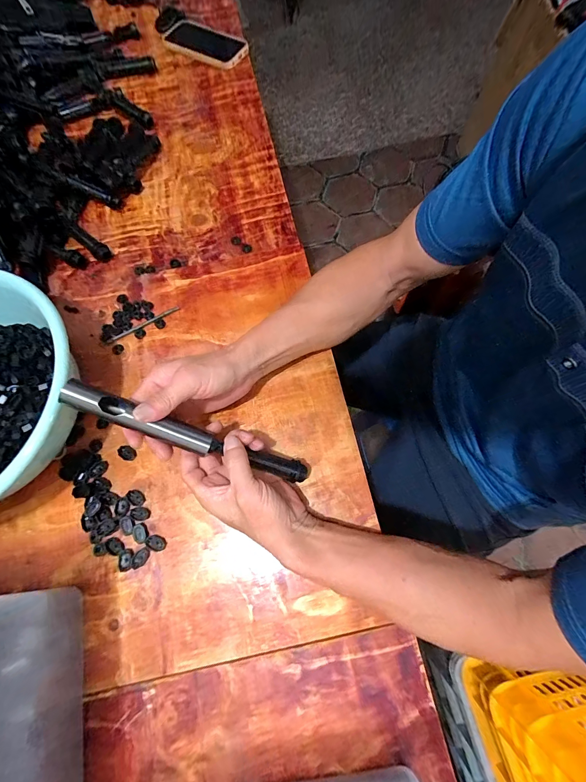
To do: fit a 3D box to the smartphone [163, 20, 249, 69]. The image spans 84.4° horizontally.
[{"bbox_3d":[-0.173,-0.693,0.644,0.182,0.010,0.095,34,75,12],"label":"smartphone"}]

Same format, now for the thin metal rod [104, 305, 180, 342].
[{"bbox_3d":[-0.214,-0.095,0.458,0.111,0.004,0.008,-27,73,-7],"label":"thin metal rod"}]

